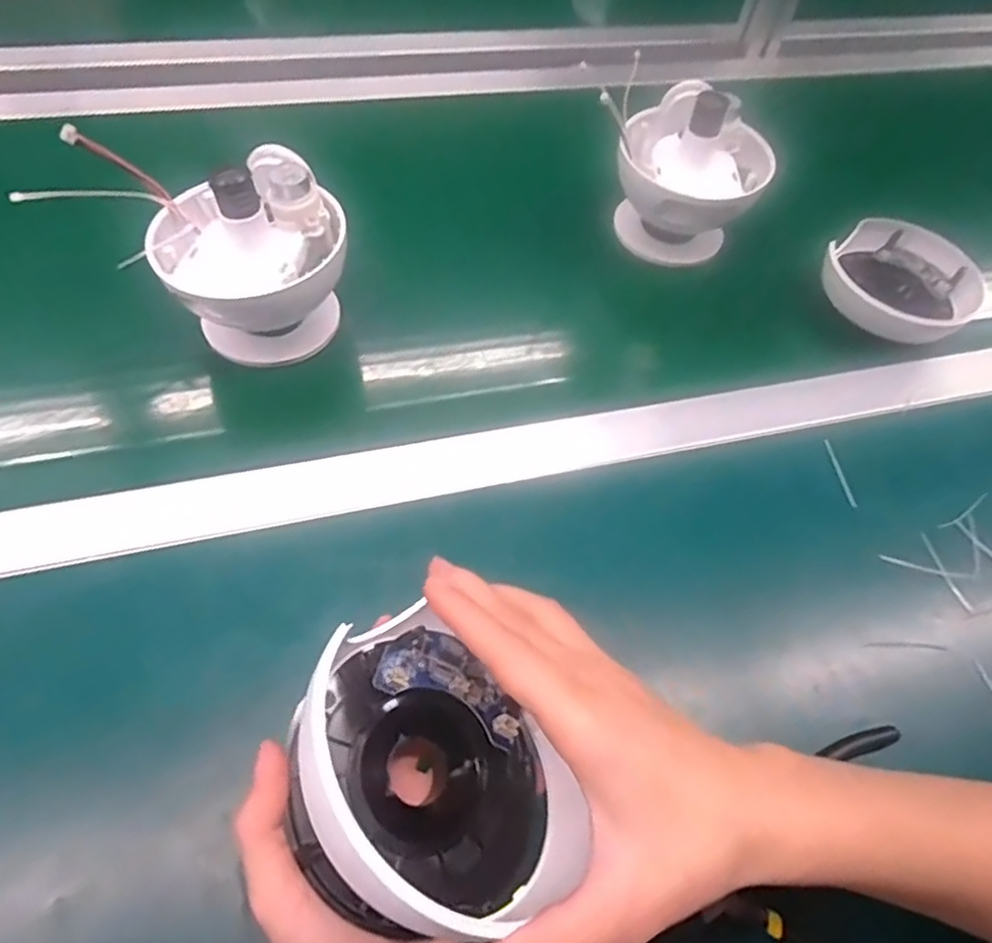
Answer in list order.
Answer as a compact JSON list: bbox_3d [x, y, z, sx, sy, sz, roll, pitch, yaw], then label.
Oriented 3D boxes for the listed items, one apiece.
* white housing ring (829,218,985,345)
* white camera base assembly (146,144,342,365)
[{"bbox_3d":[0.320,-0.146,0.530,0.109,0.048,0.115,3,57,-5],"label":"white housing ring"},{"bbox_3d":[-0.155,-0.133,0.429,0.113,0.112,0.112,-18,61,-17],"label":"white camera base assembly"}]

